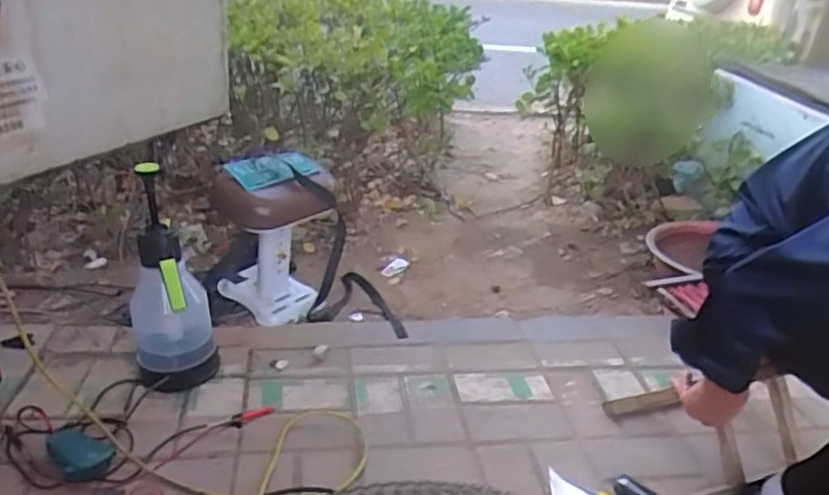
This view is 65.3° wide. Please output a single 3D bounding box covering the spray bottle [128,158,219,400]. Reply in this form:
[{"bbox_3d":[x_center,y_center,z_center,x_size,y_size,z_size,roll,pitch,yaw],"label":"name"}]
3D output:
[{"bbox_3d":[-0.433,0.074,1.136,0.136,0.370,0.150,-8,31,-24],"label":"spray bottle"}]

